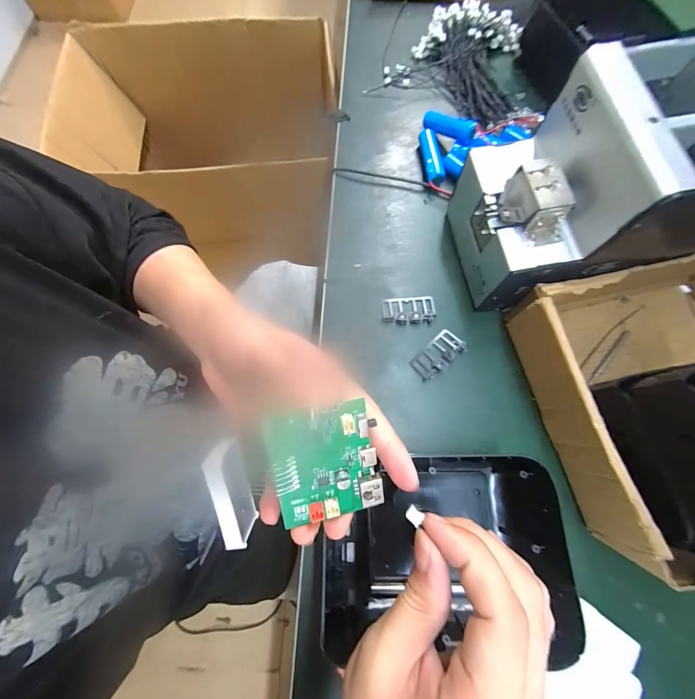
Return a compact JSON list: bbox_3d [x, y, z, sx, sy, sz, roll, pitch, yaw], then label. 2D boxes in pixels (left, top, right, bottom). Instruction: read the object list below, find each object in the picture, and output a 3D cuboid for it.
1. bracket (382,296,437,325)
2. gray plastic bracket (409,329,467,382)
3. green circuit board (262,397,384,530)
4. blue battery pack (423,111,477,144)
[{"bbox_3d":[0.062,-0.039,0.301,0.053,0.008,0.029,-3,74,0],"label":"bracket"},{"bbox_3d":[0.087,0.005,0.288,0.052,0.010,0.028,-39,77,-10],"label":"gray plastic bracket"},{"bbox_3d":[-0.010,0.052,0.133,0.045,0.008,0.054,-11,105,-10],"label":"green circuit board"},{"bbox_3d":[0.114,-0.253,0.340,0.066,0.018,0.015,38,78,24],"label":"blue battery pack"}]

